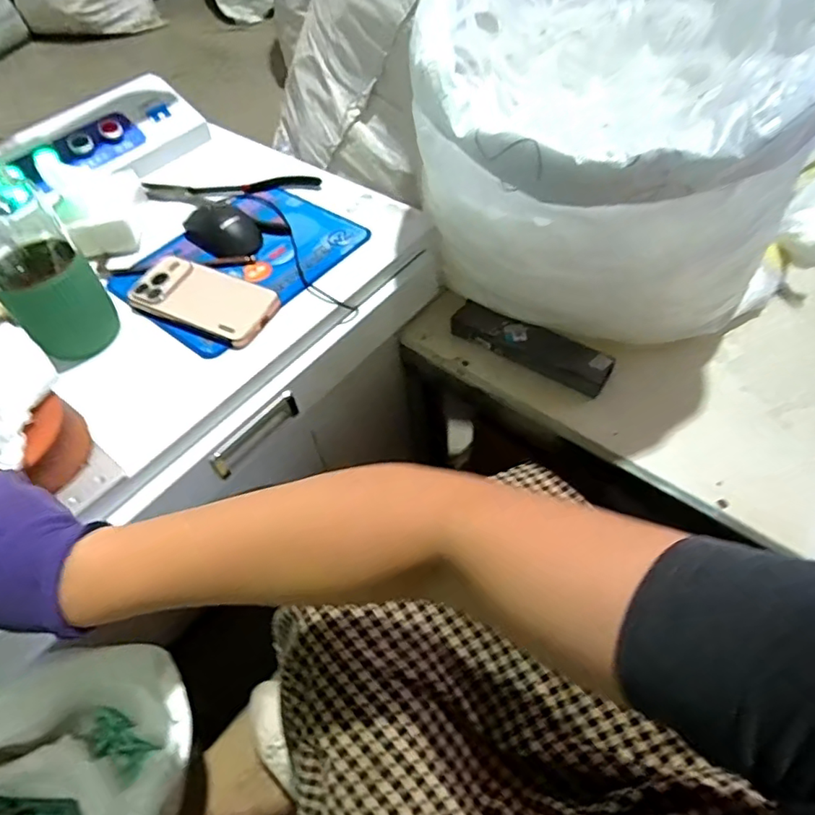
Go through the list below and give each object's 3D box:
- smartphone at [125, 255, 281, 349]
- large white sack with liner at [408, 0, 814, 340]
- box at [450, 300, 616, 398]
[{"bbox_3d":[-0.227,-0.119,0.614,0.160,0.011,0.076,22,68,15],"label":"smartphone"},{"bbox_3d":[0.210,-0.265,0.592,0.374,0.341,0.365,-8,53,-1],"label":"large white sack with liner"},{"bbox_3d":[0.150,-0.078,0.690,0.198,0.036,0.045,26,60,22],"label":"box"}]

